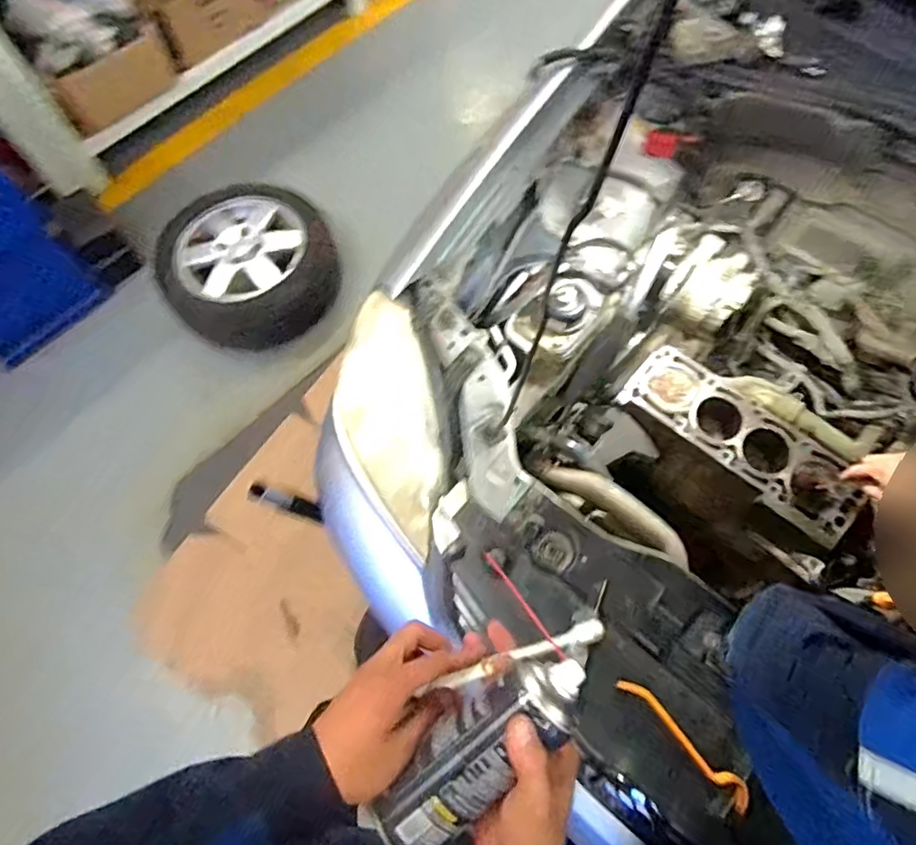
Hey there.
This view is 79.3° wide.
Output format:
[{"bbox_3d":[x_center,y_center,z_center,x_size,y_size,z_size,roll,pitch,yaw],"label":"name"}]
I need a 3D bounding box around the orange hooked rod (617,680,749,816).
[{"bbox_3d":[0.270,0.380,0.663,0.025,0.015,0.181,-41,72,-15],"label":"orange hooked rod"}]

